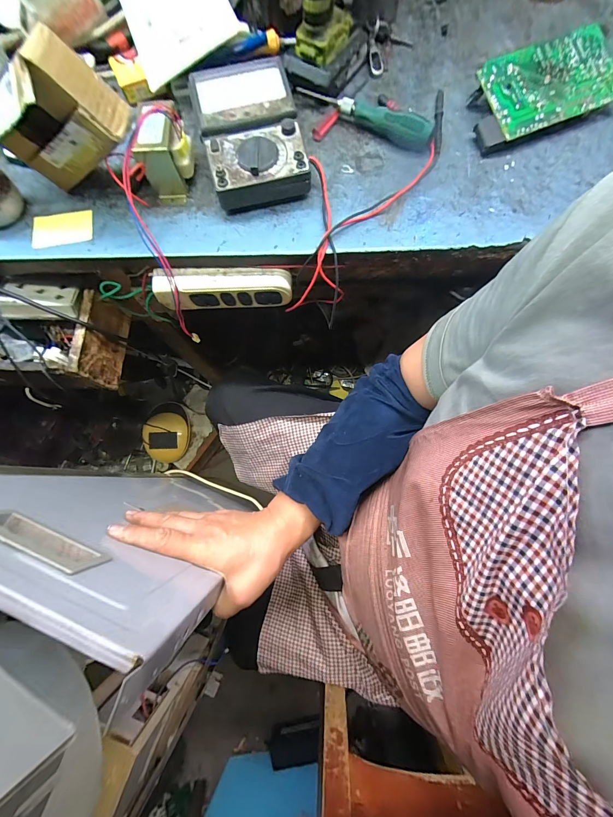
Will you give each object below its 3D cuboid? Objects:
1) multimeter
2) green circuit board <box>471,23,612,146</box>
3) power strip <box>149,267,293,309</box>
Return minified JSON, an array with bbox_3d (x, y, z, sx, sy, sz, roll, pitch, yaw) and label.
[{"bbox_3d":[-0.066,-0.322,0.375,0.108,0.046,0.171,-12,77,-2],"label":"multimeter"},{"bbox_3d":[0.287,-0.385,0.385,0.177,0.036,0.093,-21,77,-4],"label":"green circuit board"},{"bbox_3d":[-0.106,-0.154,0.415,0.170,0.055,0.028,-1,77,1],"label":"power strip"}]

